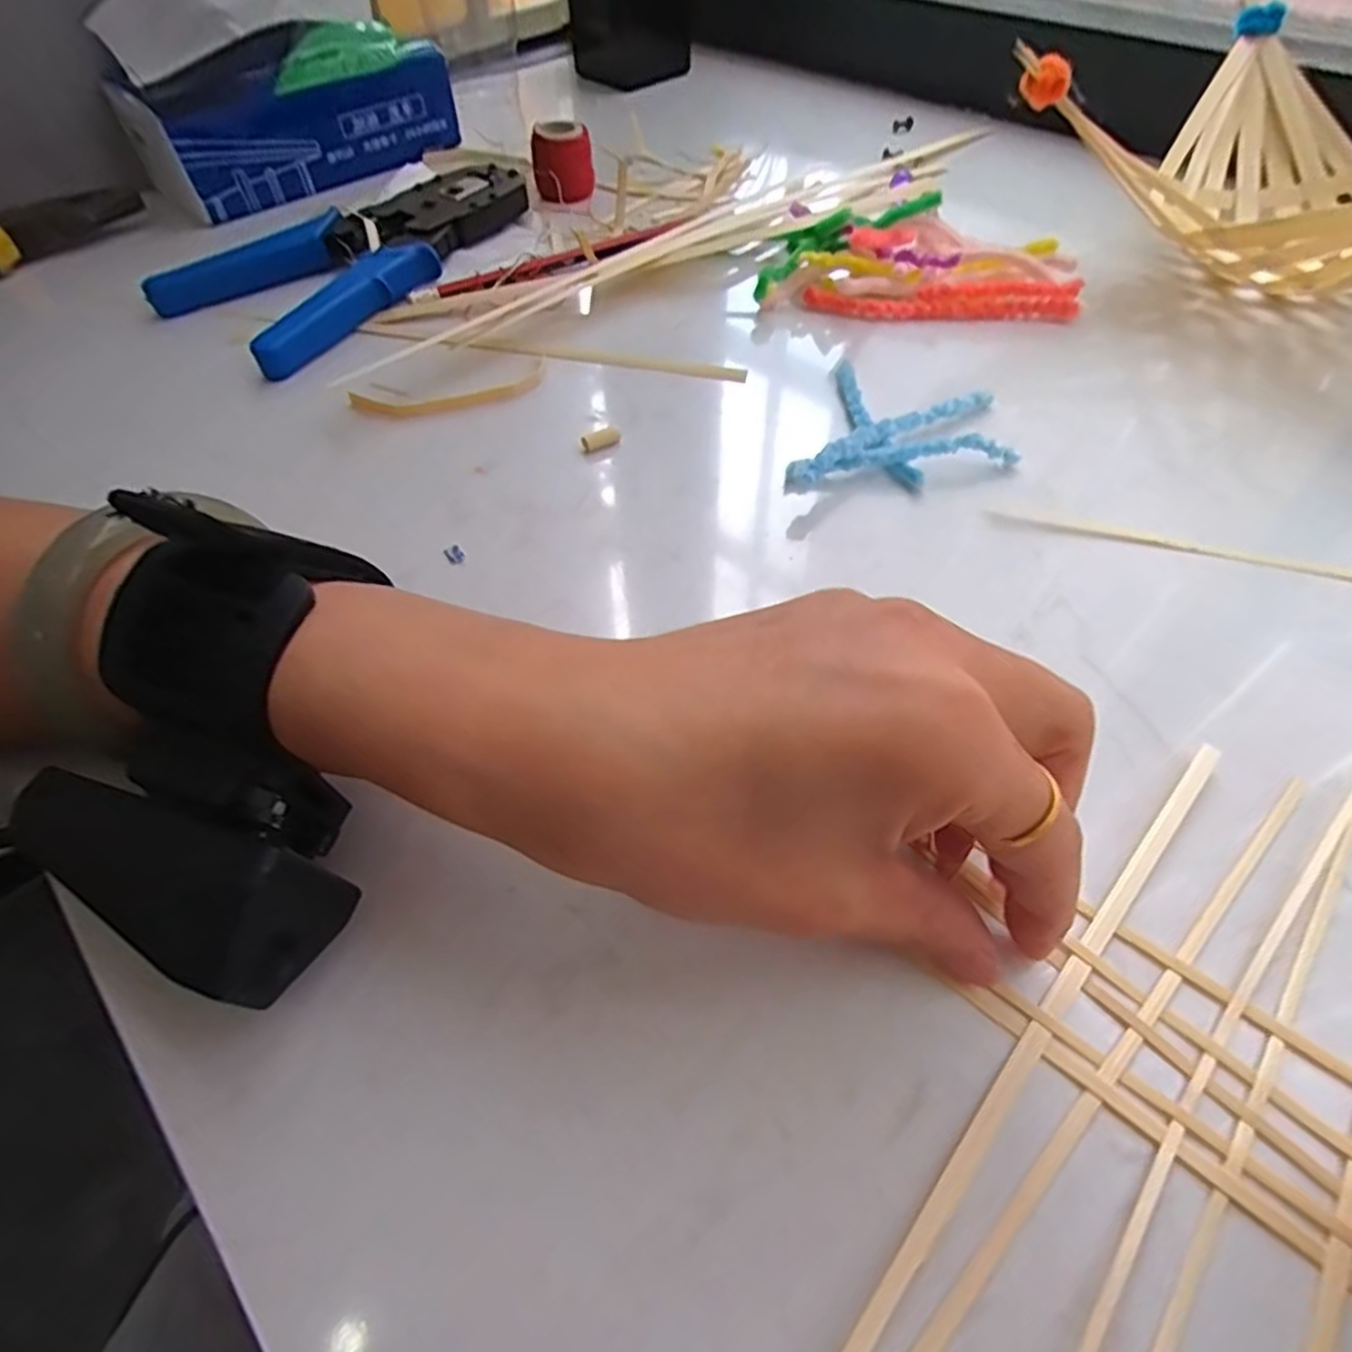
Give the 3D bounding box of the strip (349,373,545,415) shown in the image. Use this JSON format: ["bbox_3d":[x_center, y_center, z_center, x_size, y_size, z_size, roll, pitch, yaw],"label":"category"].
[{"bbox_3d":[-0.097,-0.117,0.298,0.079,0.004,0.017,-10,54,-5],"label":"strip"}]

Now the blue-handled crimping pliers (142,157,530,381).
[{"bbox_3d":[-0.162,-0.222,0.369,0.093,0.020,0.193,27,59,20],"label":"blue-handled crimping pliers"}]

